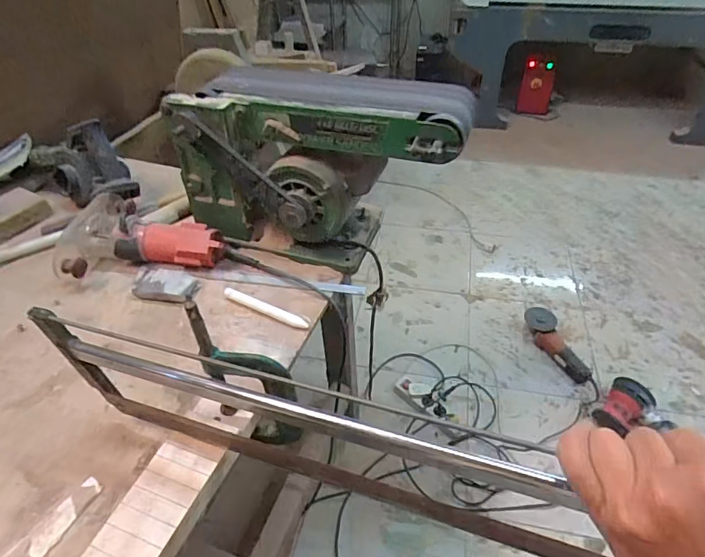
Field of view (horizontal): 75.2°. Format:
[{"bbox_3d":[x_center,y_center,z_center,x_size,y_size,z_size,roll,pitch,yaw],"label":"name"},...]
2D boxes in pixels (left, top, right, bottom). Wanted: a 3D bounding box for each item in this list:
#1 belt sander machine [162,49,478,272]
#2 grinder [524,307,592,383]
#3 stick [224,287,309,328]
[{"bbox_3d":[-0.055,-0.160,0.730,0.440,0.273,0.160,13,45,16],"label":"belt sander machine"},{"bbox_3d":[0.664,0.219,1.497,0.096,0.091,0.280,-17,57,-14],"label":"grinder"},{"bbox_3d":[-0.133,0.044,0.698,0.153,0.011,0.017,19,47,22],"label":"stick"}]

